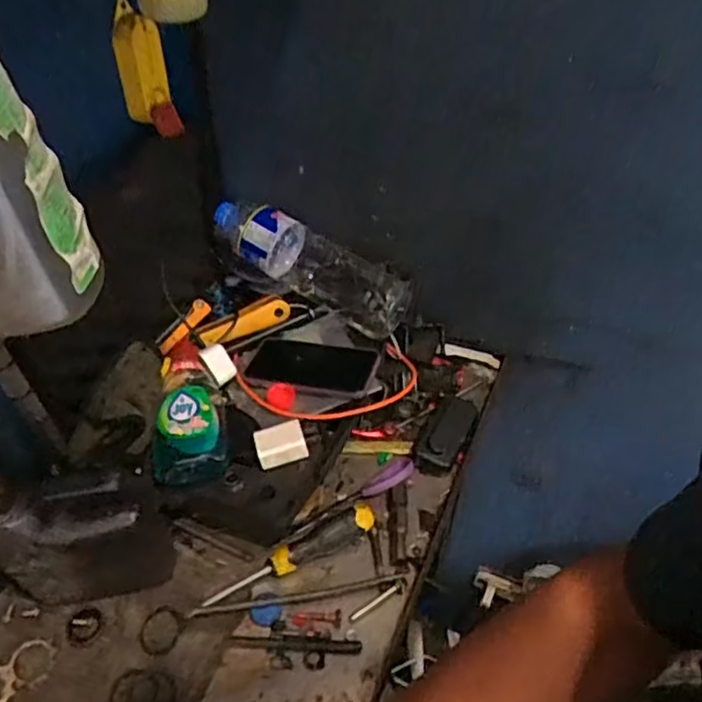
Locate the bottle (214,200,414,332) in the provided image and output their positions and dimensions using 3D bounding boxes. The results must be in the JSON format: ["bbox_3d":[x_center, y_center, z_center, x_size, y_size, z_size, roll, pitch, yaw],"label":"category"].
[{"bbox_3d":[-0.054,-0.112,0.807,0.268,0.093,0.074,25,48,23],"label":"bottle"}]

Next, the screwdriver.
[{"bbox_3d":[-0.055,0.205,0.643,0.182,0.029,0.032,-22,48,-23],"label":"screwdriver"}]

